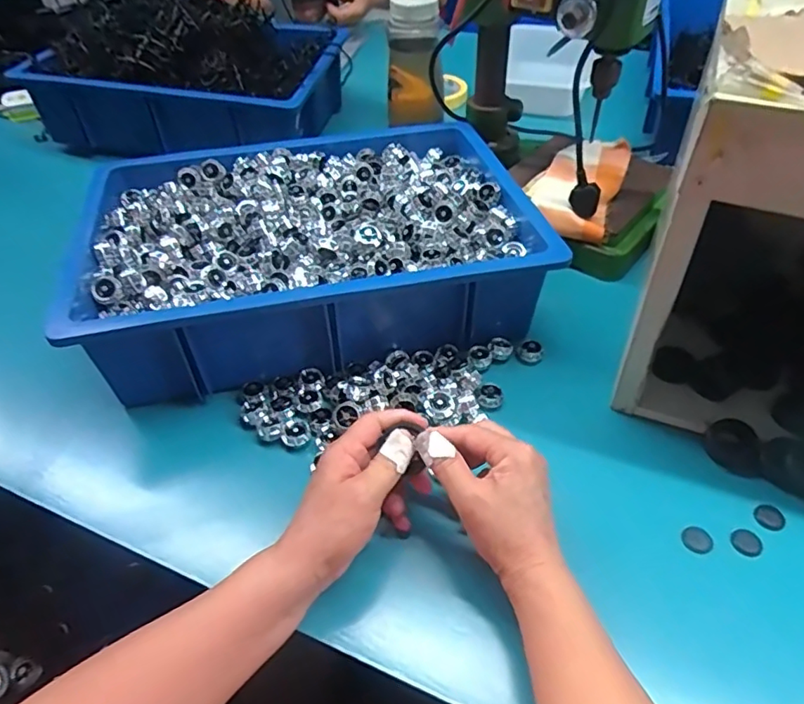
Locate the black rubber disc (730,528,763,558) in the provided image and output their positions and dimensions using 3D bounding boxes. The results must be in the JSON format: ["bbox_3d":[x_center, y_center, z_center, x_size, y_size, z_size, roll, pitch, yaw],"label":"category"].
[{"bbox_3d":[0.256,0.141,0.420,0.021,0.004,0.021,-2,47,2],"label":"black rubber disc"}]

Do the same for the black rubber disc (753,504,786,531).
[{"bbox_3d":[0.283,0.128,0.437,0.018,0.007,0.021,-30,52,-22],"label":"black rubber disc"}]

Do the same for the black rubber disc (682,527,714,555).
[{"bbox_3d":[0.220,0.140,0.422,0.020,0.006,0.021,-2,47,2],"label":"black rubber disc"}]

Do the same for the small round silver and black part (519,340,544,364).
[{"bbox_3d":[0.129,0.000,0.565,0.023,0.016,0.018,9,48,11],"label":"small round silver and black part"}]

